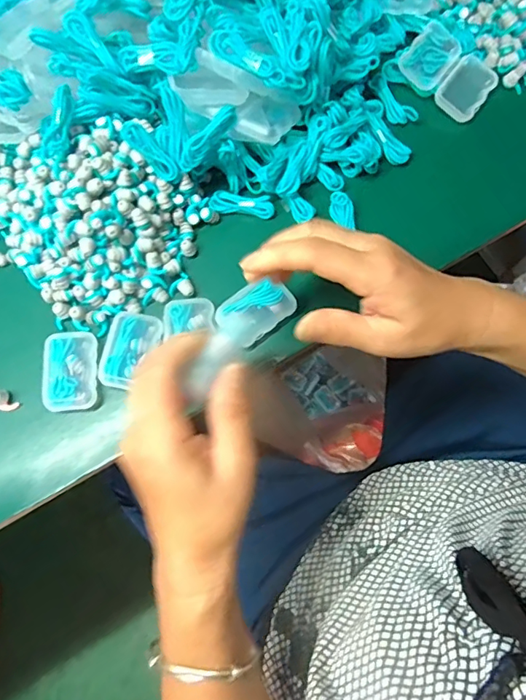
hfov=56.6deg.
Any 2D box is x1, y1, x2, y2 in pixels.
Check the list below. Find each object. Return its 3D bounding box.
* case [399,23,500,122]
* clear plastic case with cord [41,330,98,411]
[{"bbox_3d":[0.155,-0.233,0.411,0.076,0.023,0.058,36,78,10],"label":"case"},{"bbox_3d":[-0.136,0.015,0.349,0.036,0.016,0.055,-5,74,-1],"label":"clear plastic case with cord"}]

